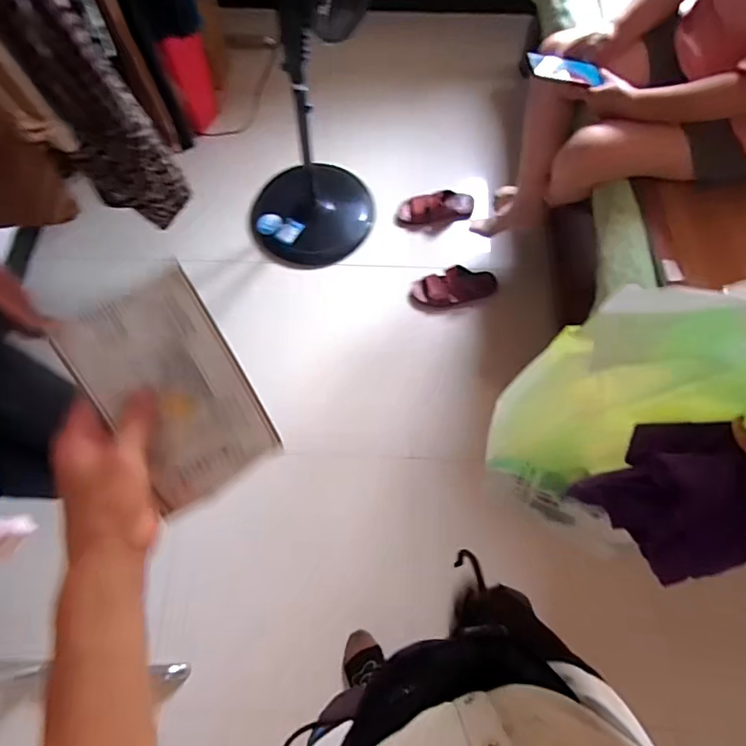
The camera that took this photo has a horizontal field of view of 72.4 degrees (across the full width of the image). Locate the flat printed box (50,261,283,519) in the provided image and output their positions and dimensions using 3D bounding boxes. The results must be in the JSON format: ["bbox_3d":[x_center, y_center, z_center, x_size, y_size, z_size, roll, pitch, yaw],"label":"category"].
[{"bbox_3d":[-0.147,0.015,0.373,0.102,0.011,0.158,-29,99,1],"label":"flat printed box"}]

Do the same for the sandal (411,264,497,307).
[{"bbox_3d":[0.250,-0.254,1.497,0.260,0.066,0.101,-13,69,-6],"label":"sandal"}]

